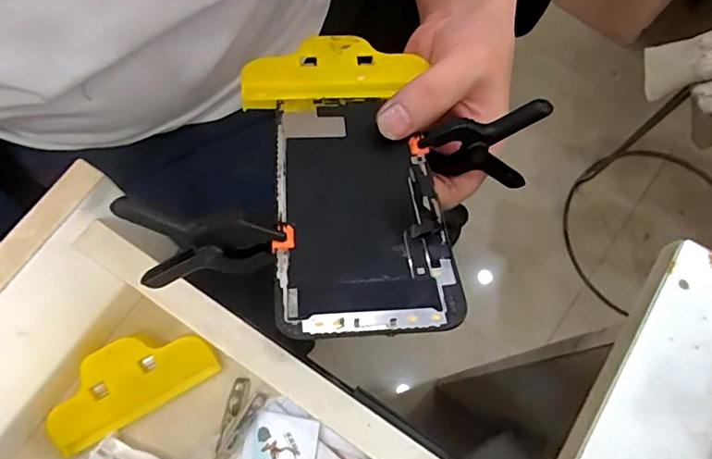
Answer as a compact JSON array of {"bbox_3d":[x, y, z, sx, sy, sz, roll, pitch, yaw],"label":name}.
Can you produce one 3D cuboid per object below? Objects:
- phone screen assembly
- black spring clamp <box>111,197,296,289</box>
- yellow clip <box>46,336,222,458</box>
[{"bbox_3d":[0.000,-0.015,0.226,0.066,0.004,0.134,-2,49,-7],"label":"phone screen assembly"},{"bbox_3d":[-0.056,0.006,0.207,0.060,0.046,0.015,3,50,-10],"label":"black spring clamp"},{"bbox_3d":[-0.137,0.090,0.315,0.096,0.027,0.041,-29,75,-11],"label":"yellow clip"}]

